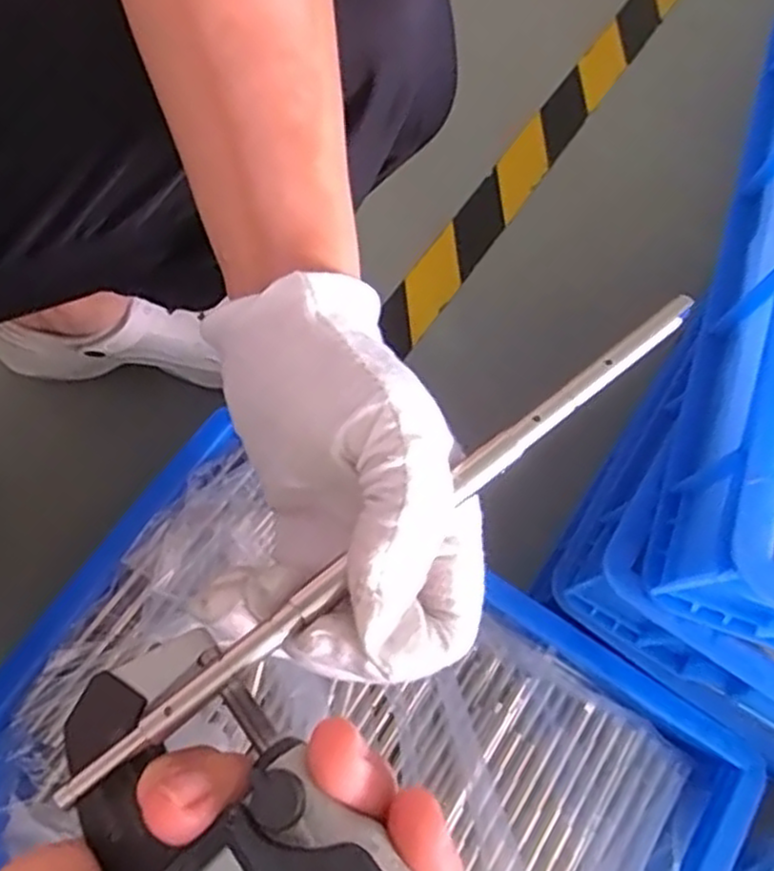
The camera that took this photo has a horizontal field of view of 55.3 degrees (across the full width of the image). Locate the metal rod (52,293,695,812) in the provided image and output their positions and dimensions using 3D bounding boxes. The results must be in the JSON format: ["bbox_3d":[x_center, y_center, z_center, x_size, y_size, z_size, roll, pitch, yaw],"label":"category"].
[{"bbox_3d":[0.007,0.023,0.197,0.213,0.006,0.007,-37,76,-13],"label":"metal rod"}]

